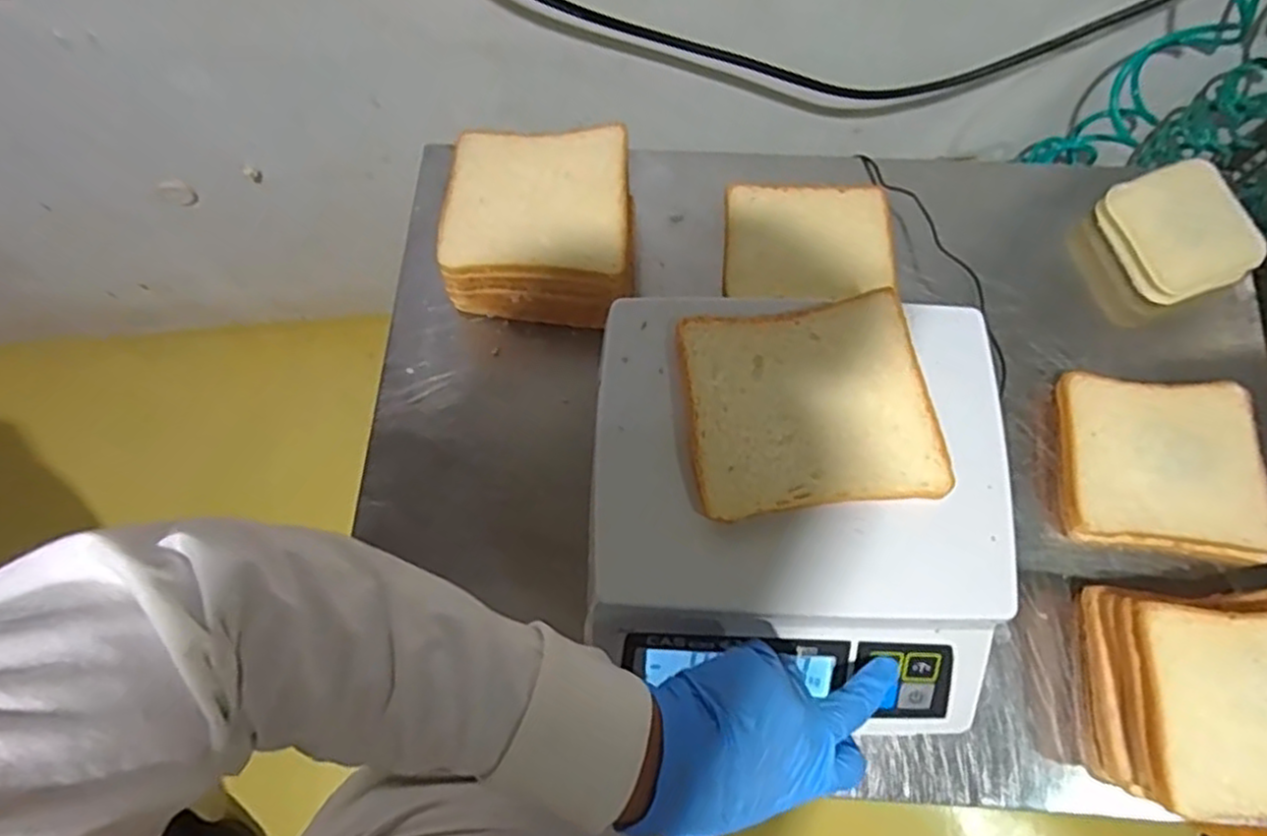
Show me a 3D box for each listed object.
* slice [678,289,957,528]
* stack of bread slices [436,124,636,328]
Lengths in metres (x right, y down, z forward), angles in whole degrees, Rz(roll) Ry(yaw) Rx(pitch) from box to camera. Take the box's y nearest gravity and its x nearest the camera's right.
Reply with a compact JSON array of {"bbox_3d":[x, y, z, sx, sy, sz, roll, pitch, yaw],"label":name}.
[{"bbox_3d":[0.100,-0.009,0.416,0.135,0.010,0.117,-8,72,-1],"label":"slice"},{"bbox_3d":[-0.070,-0.143,0.567,0.144,0.071,0.146,2,72,3],"label":"stack of bread slices"}]

